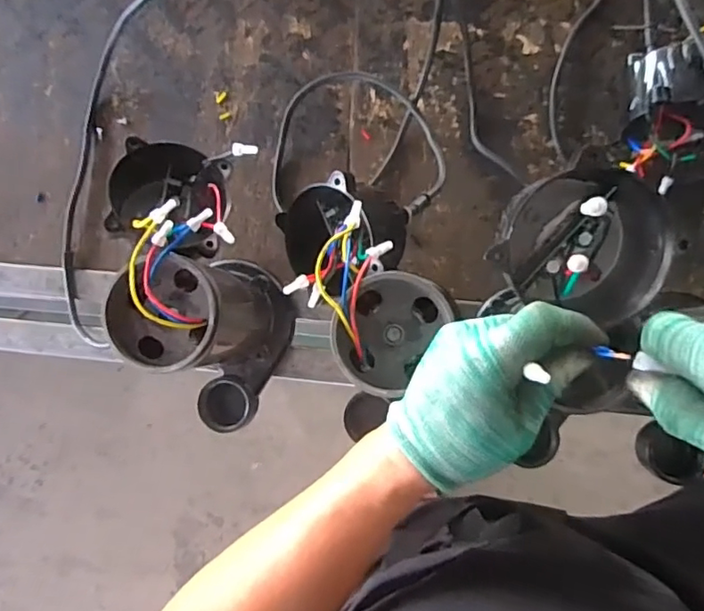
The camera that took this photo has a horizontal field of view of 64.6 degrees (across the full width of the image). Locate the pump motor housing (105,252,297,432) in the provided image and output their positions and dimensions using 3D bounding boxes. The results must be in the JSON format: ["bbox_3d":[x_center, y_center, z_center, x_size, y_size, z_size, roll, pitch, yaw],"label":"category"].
[{"bbox_3d":[-0.134,0.035,0.510,0.102,0.198,0.156,25,90,7],"label":"pump motor housing"}]

